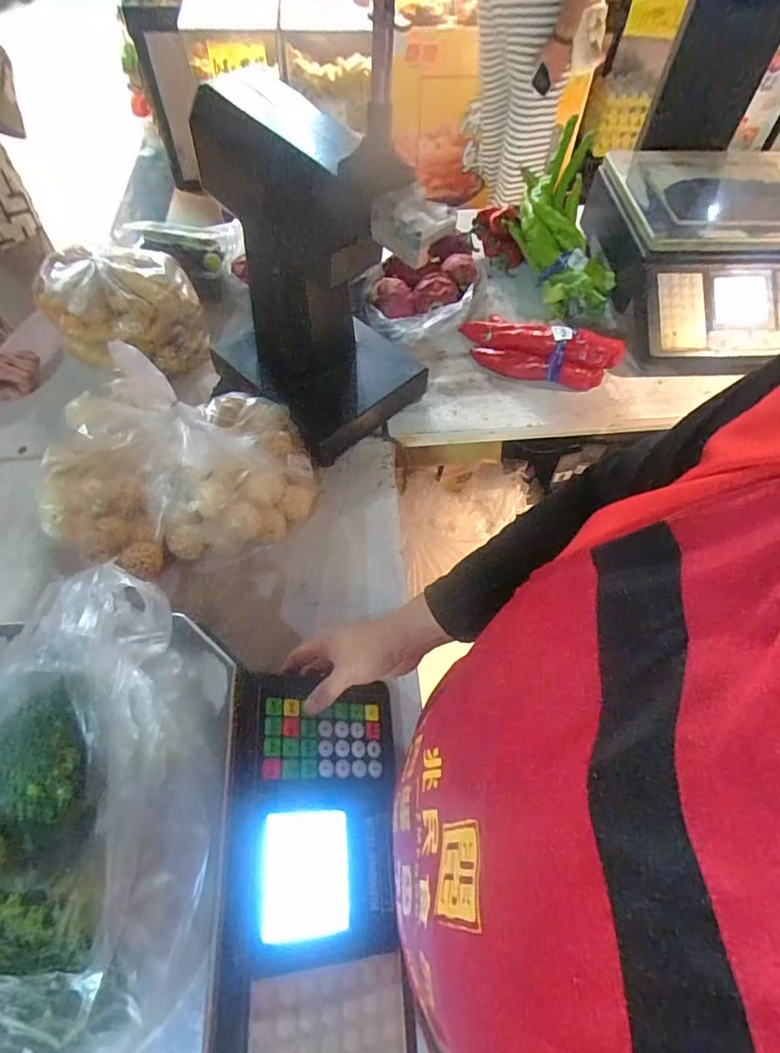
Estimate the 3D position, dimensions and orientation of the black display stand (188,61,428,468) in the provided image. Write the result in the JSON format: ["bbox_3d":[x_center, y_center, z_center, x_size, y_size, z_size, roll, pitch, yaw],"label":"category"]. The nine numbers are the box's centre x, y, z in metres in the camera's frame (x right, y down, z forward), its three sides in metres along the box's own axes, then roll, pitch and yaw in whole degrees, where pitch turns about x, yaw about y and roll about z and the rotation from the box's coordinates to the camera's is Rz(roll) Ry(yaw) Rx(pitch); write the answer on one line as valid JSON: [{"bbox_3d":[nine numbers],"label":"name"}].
[{"bbox_3d":[-0.097,-0.309,0.666,0.254,0.367,0.210,37,64,20],"label":"black display stand"}]

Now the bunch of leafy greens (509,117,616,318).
[{"bbox_3d":[0.291,-0.511,0.895,0.129,0.107,0.294,-11,93,-9],"label":"bunch of leafy greens"}]

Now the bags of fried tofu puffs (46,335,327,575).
[{"bbox_3d":[-0.264,-0.091,0.628,0.332,0.179,0.243,-2,58,-3],"label":"bags of fried tofu puffs"}]

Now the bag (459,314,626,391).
[{"bbox_3d":[0.226,-0.279,0.820,0.244,0.082,0.085,29,61,15],"label":"bag"}]

